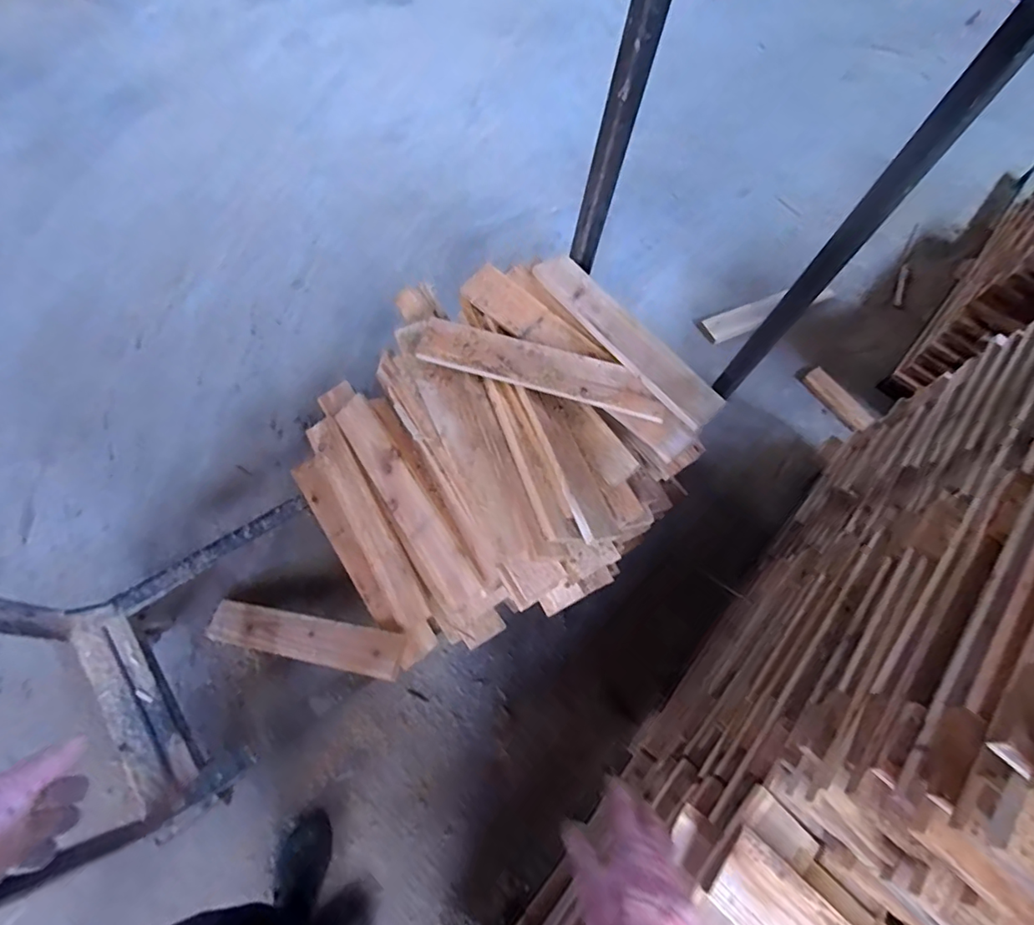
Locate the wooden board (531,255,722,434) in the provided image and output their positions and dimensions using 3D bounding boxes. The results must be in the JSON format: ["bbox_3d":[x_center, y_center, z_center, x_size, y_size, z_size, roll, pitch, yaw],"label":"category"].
[{"bbox_3d":[0.200,-0.233,0.992,0.083,0.026,0.426,-34,72,-20],"label":"wooden board"}]

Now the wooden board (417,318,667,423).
[{"bbox_3d":[0.043,-0.175,0.987,0.452,0.026,0.100,16,70,8],"label":"wooden board"}]

